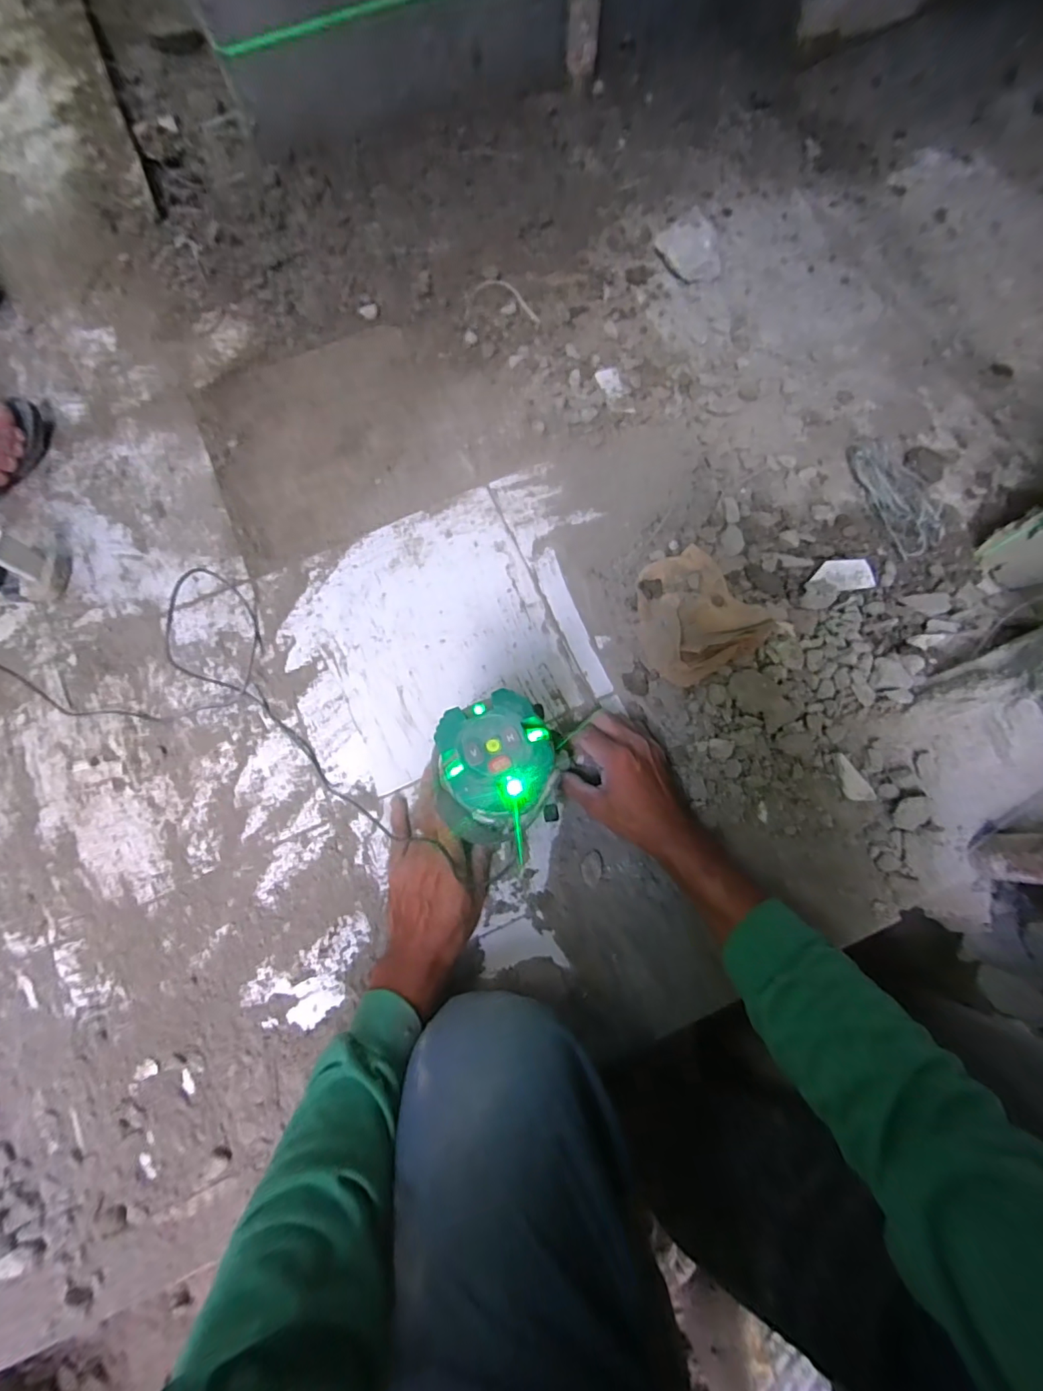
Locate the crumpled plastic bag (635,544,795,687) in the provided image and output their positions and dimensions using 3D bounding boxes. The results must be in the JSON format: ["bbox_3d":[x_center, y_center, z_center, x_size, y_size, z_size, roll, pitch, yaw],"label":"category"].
[{"bbox_3d":[0.185,-0.090,0.529,0.140,0.025,0.129,-31,75,-7],"label":"crumpled plastic bag"}]

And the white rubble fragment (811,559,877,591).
[{"bbox_3d":[0.335,-0.125,0.526,0.053,0.008,0.029,8,104,37],"label":"white rubble fragment"}]

